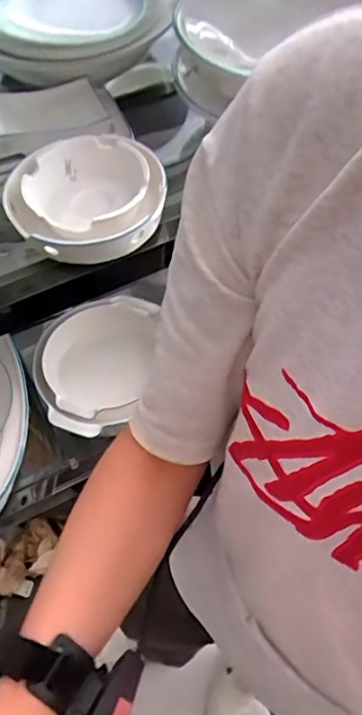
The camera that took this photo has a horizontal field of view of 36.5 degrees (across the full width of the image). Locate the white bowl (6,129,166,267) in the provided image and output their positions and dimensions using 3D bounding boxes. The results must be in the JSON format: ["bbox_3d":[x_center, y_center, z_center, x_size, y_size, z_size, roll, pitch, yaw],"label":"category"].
[{"bbox_3d":[-0.118,-0.202,0.714,0.192,0.073,0.180,-1,58,1],"label":"white bowl"}]

